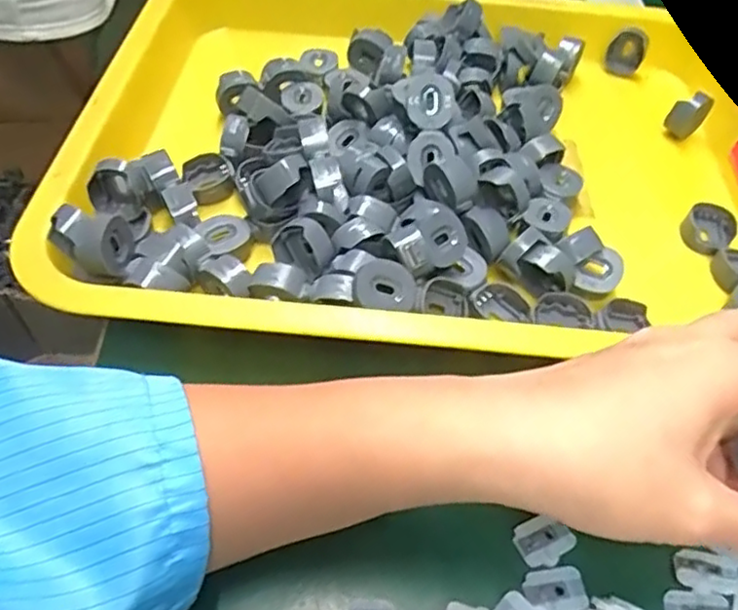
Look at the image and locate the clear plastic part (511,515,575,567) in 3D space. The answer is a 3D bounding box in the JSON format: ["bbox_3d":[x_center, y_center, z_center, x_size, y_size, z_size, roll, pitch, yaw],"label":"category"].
[{"bbox_3d":[0.067,0.088,0.248,0.022,0.004,0.017,-21,55,-19],"label":"clear plastic part"}]

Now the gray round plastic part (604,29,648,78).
[{"bbox_3d":[0.176,-0.172,0.450,0.024,0.031,0.011,19,52,11],"label":"gray round plastic part"}]

